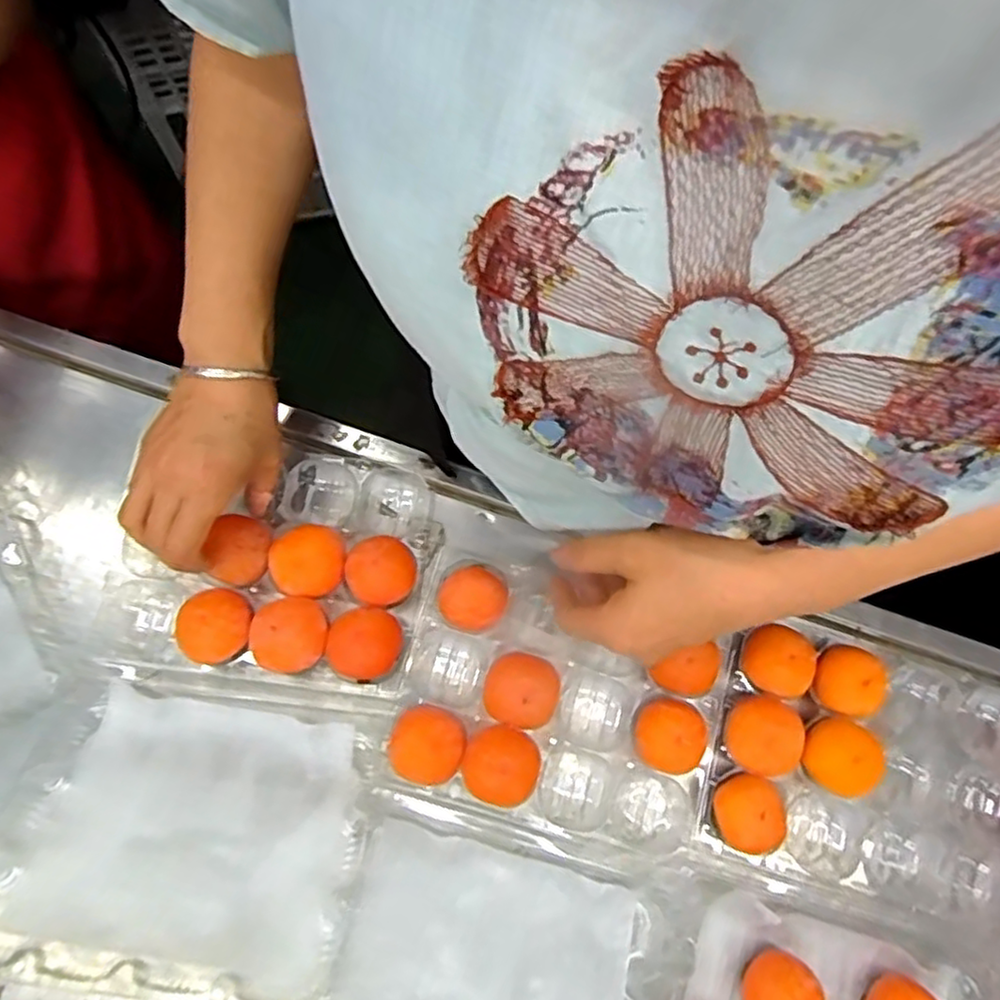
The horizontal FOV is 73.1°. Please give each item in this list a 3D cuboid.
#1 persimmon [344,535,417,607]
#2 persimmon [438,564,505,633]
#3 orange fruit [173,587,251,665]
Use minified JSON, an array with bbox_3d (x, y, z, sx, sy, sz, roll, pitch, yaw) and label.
[{"bbox_3d":[-0.087,0.054,0.491,0.050,0.045,0.052,0,76,0],"label":"persimmon"},{"bbox_3d":[-0.020,0.073,0.494,0.047,0.033,0.045,0,76,0],"label":"persimmon"},{"bbox_3d":[-0.199,0.090,0.479,0.052,0.046,0.052,-1,76,-1],"label":"orange fruit"}]

